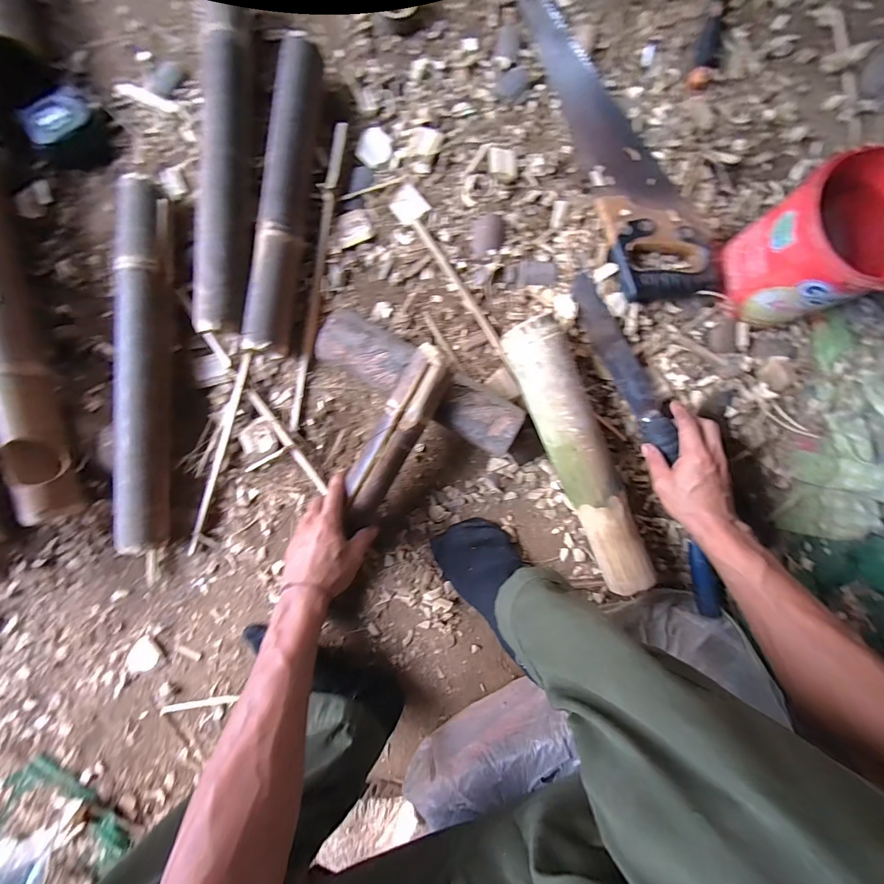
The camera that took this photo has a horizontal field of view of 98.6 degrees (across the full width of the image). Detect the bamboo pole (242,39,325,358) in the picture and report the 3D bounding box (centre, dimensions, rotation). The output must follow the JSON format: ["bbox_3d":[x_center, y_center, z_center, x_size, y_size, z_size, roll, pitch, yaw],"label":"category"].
[{"bbox_3d":[-0.203,-0.307,0.496,0.053,0.058,0.382,6,90,0],"label":"bamboo pole"}]

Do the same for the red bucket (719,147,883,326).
[{"bbox_3d":[0.434,-0.225,0.449,0.139,0.145,0.134,0,90,0],"label":"red bucket"}]

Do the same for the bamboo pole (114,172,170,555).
[{"bbox_3d":[-0.384,-0.095,0.496,0.064,0.058,0.463,-2,90,0],"label":"bamboo pole"}]

